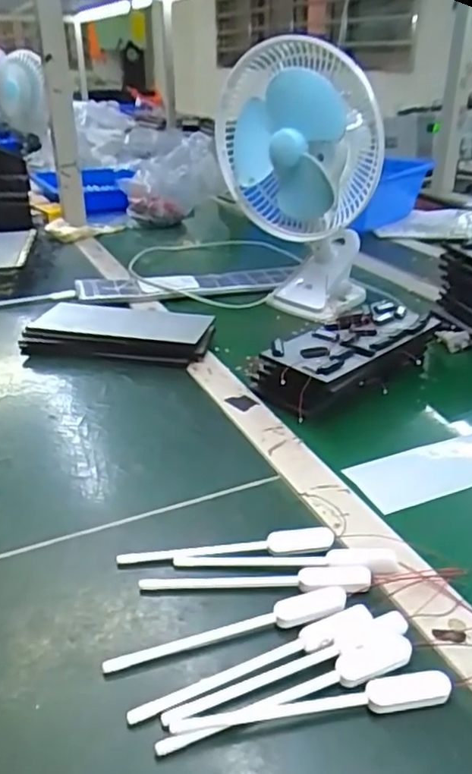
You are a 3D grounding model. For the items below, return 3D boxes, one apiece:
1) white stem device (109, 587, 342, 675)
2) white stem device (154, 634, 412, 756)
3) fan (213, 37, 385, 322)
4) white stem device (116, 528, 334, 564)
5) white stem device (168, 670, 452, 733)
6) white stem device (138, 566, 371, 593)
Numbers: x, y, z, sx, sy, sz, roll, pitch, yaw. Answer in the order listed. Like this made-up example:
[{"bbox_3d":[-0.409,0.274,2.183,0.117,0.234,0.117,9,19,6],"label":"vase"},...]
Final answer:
[{"bbox_3d":[-0.003,0.140,0.353,0.143,0.009,0.019,-7,29,-13],"label":"white stem device"},{"bbox_3d":[0.030,0.160,0.316,0.145,0.007,0.018,-12,31,-21],"label":"white stem device"},{"bbox_3d":[0.072,-0.254,0.777,0.184,0.312,0.156,1,29,3],"label":"fan"},{"bbox_3d":[-0.007,0.108,0.415,0.144,0.010,0.018,-1,28,-2],"label":"white stem device"},{"bbox_3d":[0.040,0.163,0.313,0.143,0.009,0.014,-4,29,-7],"label":"white stem device"},{"bbox_3d":[0.012,0.122,0.383,0.144,0.007,0.020,-1,28,-1],"label":"white stem device"}]

